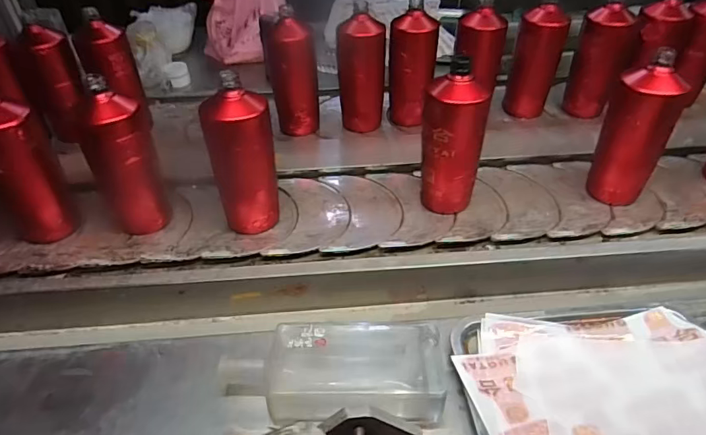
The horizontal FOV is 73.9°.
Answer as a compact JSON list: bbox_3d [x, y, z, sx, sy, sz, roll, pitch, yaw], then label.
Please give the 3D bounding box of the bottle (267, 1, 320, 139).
[{"bbox_3d":[-0.103,-0.247,0.812,0.085,0.188,0.068,-1,42,5],"label":"bottle"}]

